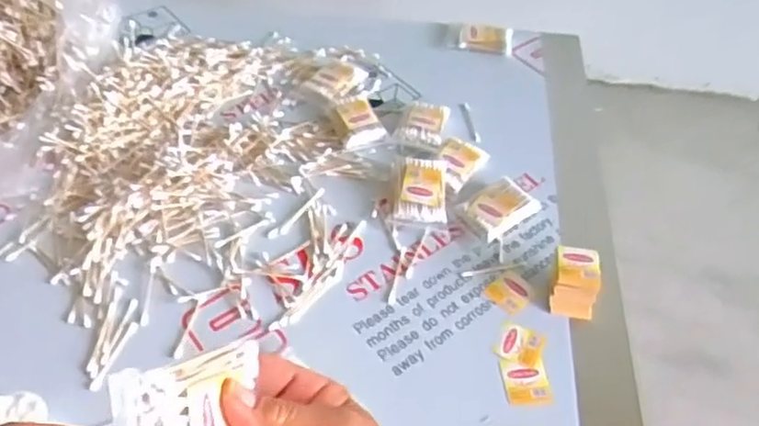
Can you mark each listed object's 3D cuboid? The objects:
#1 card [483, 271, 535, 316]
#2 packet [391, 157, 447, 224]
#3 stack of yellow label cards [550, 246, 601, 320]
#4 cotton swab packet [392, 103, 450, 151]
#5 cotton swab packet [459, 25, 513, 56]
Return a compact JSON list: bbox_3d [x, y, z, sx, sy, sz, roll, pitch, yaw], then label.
[{"bbox_3d":[0.133,0.080,0.659,0.043,0.004,0.039,-34,57,-29],"label":"card"},{"bbox_3d":[0.046,-0.025,0.731,0.059,0.030,0.072,3,47,1],"label":"packet"},{"bbox_3d":[0.194,0.069,0.652,0.045,0.042,0.060,12,50,7],"label":"stack of yellow label cards"},{"bbox_3d":[0.055,-0.109,0.810,0.053,0.023,0.070,14,48,10],"label":"cotton swab packet"},{"bbox_3d":[0.154,-0.252,0.945,0.075,0.015,0.060,6,48,3],"label":"cotton swab packet"}]

